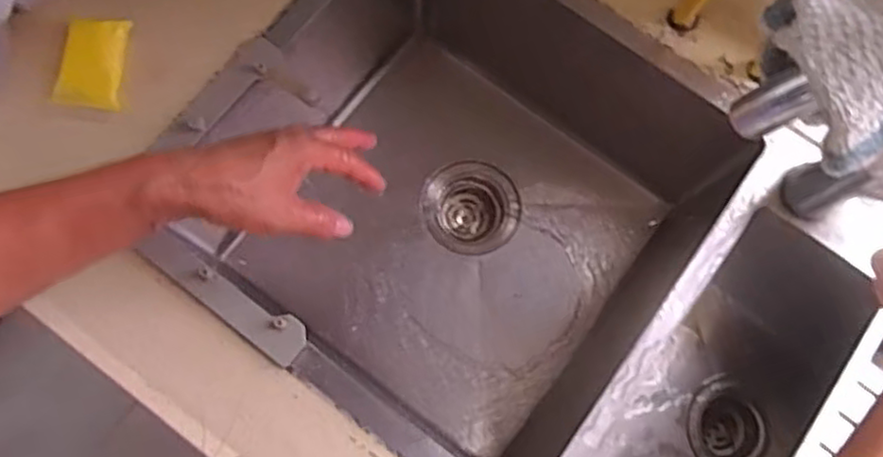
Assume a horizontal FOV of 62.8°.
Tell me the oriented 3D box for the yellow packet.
[{"bbox_3d":[-0.300,-0.141,0.617,0.055,0.008,0.072,6,95,-4],"label":"yellow packet"}]

